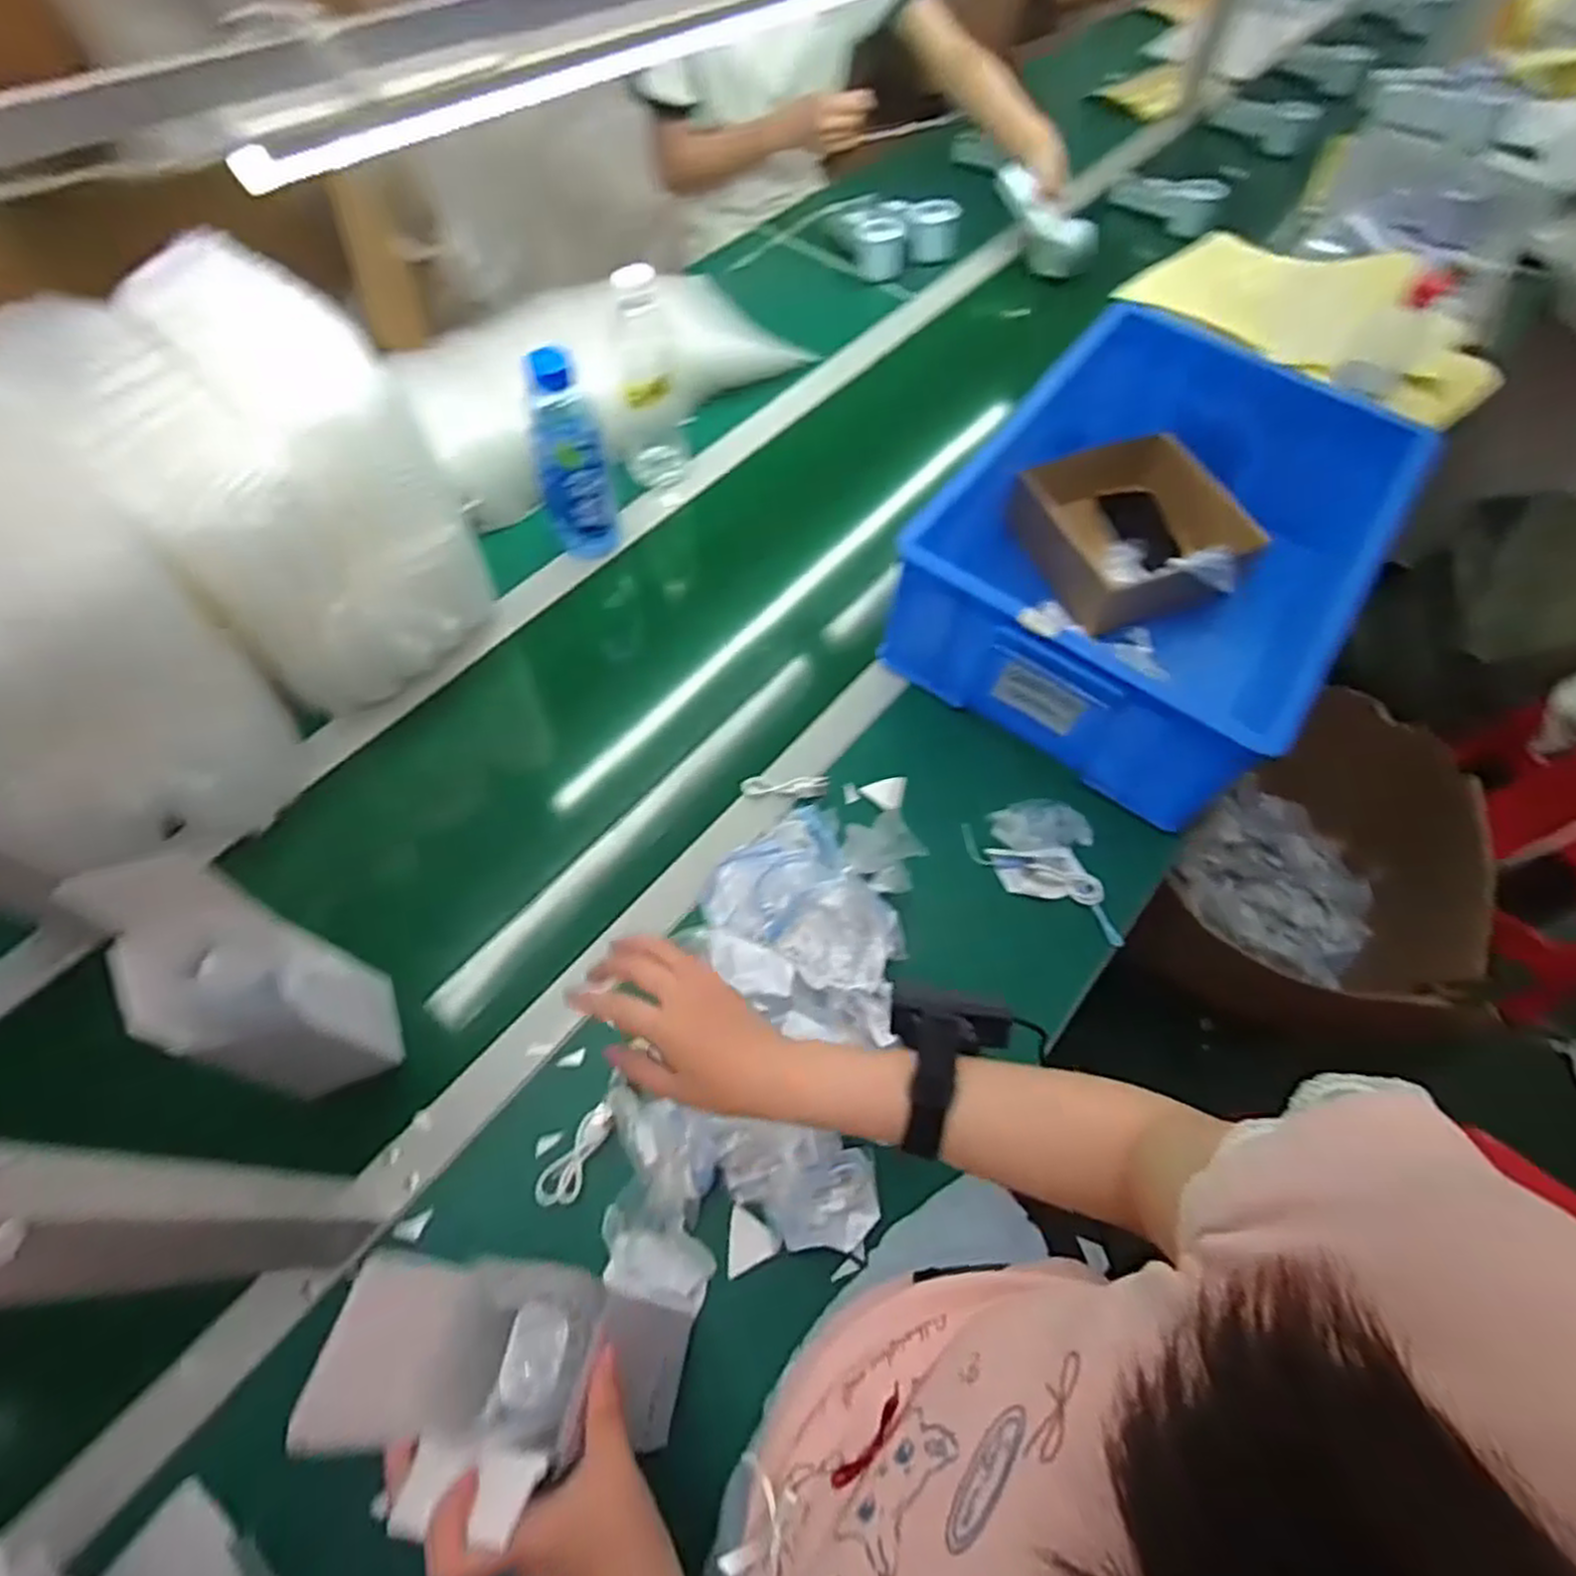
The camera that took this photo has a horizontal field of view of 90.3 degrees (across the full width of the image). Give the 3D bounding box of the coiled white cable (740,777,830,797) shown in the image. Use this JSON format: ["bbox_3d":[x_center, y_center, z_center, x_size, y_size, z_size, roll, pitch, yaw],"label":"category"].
[{"bbox_3d":[-0.003,-0.001,0.730,0.080,0.021,0.017,5,62,0],"label":"coiled white cable"}]

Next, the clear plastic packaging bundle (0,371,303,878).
[{"bbox_3d":[-0.611,-0.140,0.631,0.224,0.254,0.376,-39,70,-21],"label":"clear plastic packaging bundle"}]

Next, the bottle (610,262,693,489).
[{"bbox_3d":[-0.150,-0.444,0.848,0.070,0.219,0.074,-8,62,-7],"label":"bottle"}]

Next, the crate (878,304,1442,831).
[{"bbox_3d":[0.349,-0.215,0.791,0.337,0.203,0.431,35,65,15],"label":"crate"}]

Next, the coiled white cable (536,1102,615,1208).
[{"bbox_3d":[-0.156,0.273,0.580,0.030,0.010,0.076,27,64,11],"label":"coiled white cable"}]

